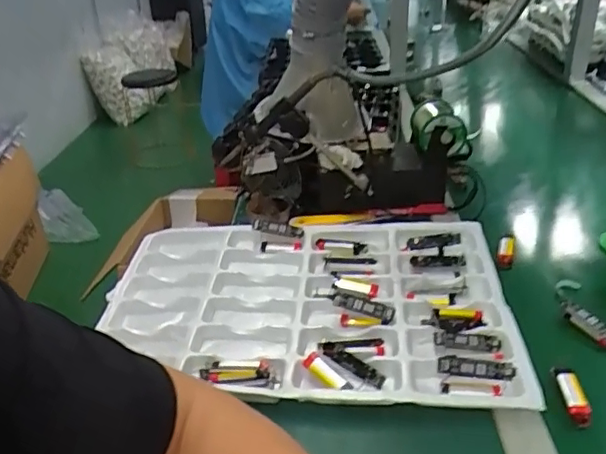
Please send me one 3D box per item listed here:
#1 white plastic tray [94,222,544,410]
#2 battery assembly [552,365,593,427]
[{"bbox_3d":[-0.002,0.083,0.664,0.454,0.044,0.315,1,29,7],"label":"white plastic tray"},{"bbox_3d":[0.248,0.154,0.534,0.020,0.020,0.057,-1,41,-1],"label":"battery assembly"}]

